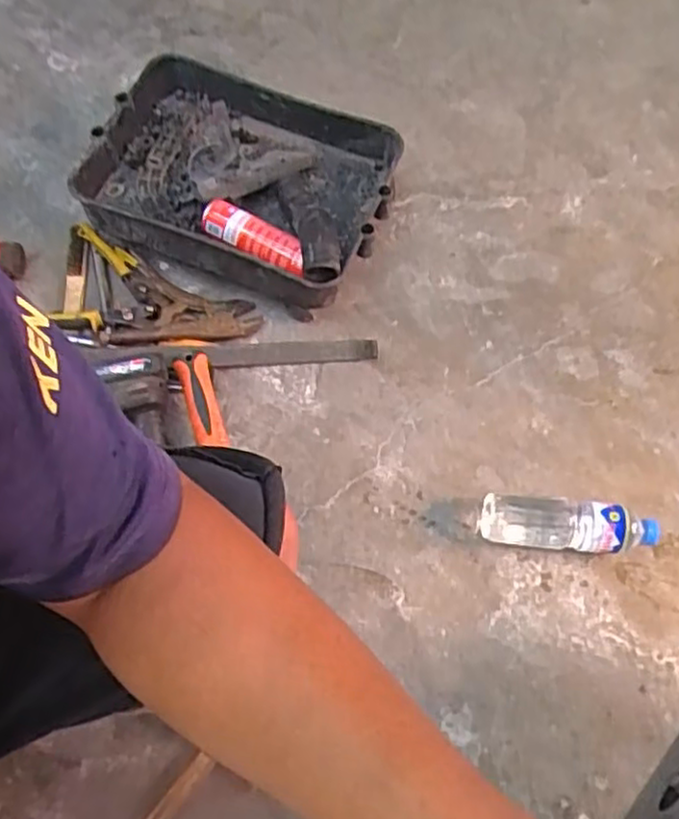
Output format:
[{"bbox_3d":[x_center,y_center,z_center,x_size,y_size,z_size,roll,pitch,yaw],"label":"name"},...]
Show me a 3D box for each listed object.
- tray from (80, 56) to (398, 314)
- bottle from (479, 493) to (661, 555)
[{"bbox_3d":[-0.148,-0.319,1.047,0.431,0.136,0.318,24,66,11],"label":"tray"},{"bbox_3d":[0.288,0.146,0.907,0.219,0.052,0.059,7,64,0],"label":"bottle"}]

